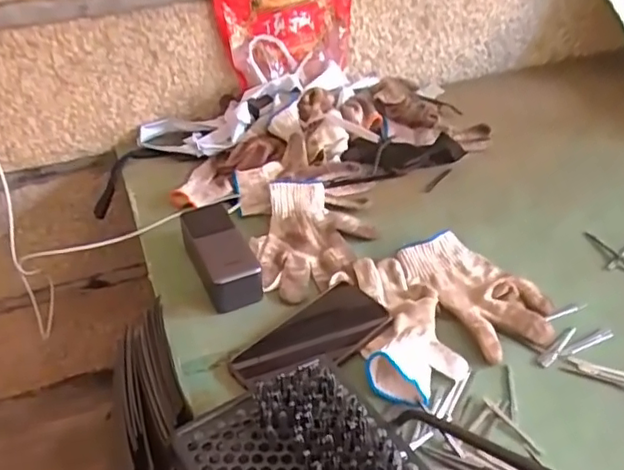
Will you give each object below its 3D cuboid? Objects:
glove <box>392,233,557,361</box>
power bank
[{"bbox_3d":[0.176,0.059,0.636,0.099,0.020,0.172,-24,45,-26],"label":"glove"},{"bbox_3d":[-0.106,0.017,0.654,0.062,0.048,0.143,-17,42,-18],"label":"power bank"}]

